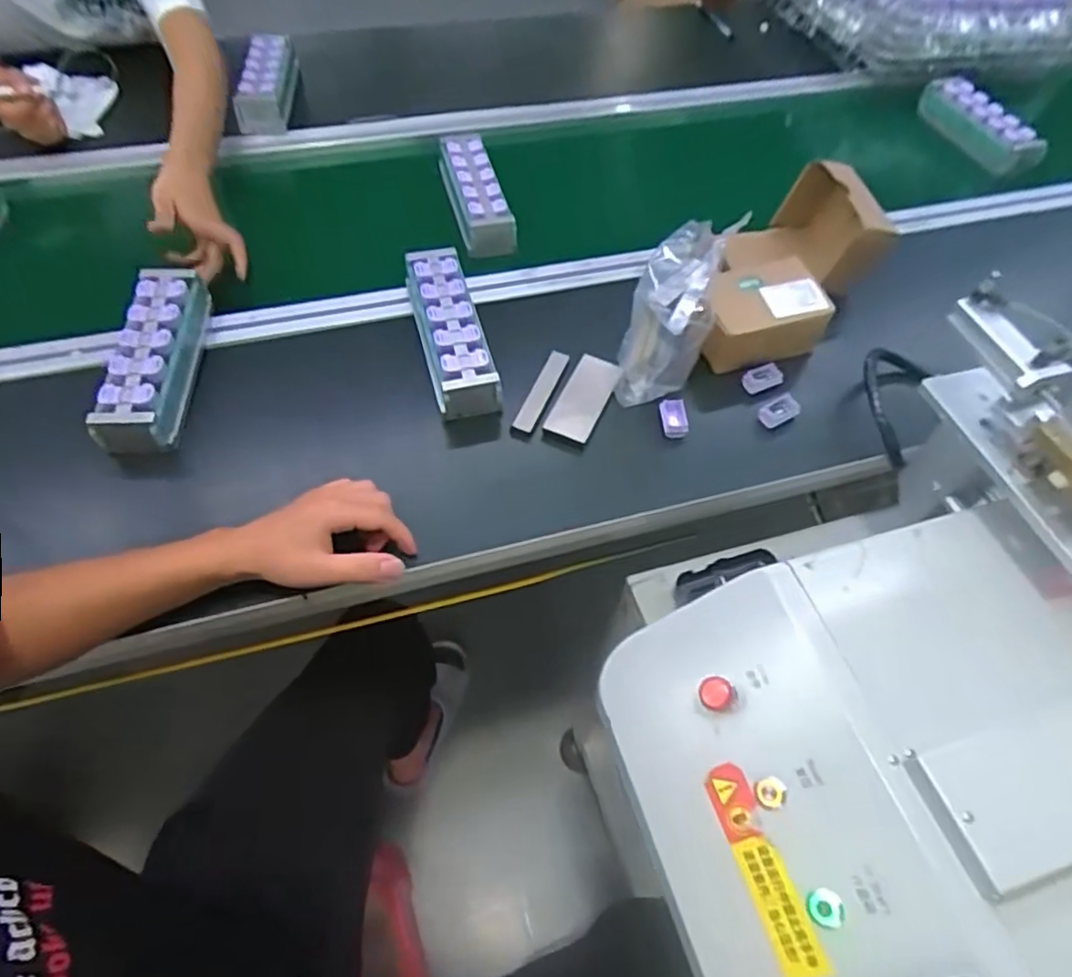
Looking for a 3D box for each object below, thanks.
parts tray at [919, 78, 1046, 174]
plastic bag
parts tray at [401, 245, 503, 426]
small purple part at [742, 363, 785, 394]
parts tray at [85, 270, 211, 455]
[{"bbox_3d":[0.643,-0.529,0.961,0.058,0.041,0.202,-14,58,-12],"label":"parts tray"},{"bbox_3d":[0.130,-0.167,0.630,0.073,0.131,0.128,13,56,6],"label":"plastic bag"},{"bbox_3d":[-0.087,-0.156,0.659,0.062,0.053,0.188,-14,58,-12],"label":"parts tray"},{"bbox_3d":[0.230,-0.112,0.670,0.040,0.018,0.019,-14,58,-12],"label":"small purple part"},{"bbox_3d":[-0.347,-0.118,0.610,0.062,0.056,0.182,0,56,-3],"label":"parts tray"}]

